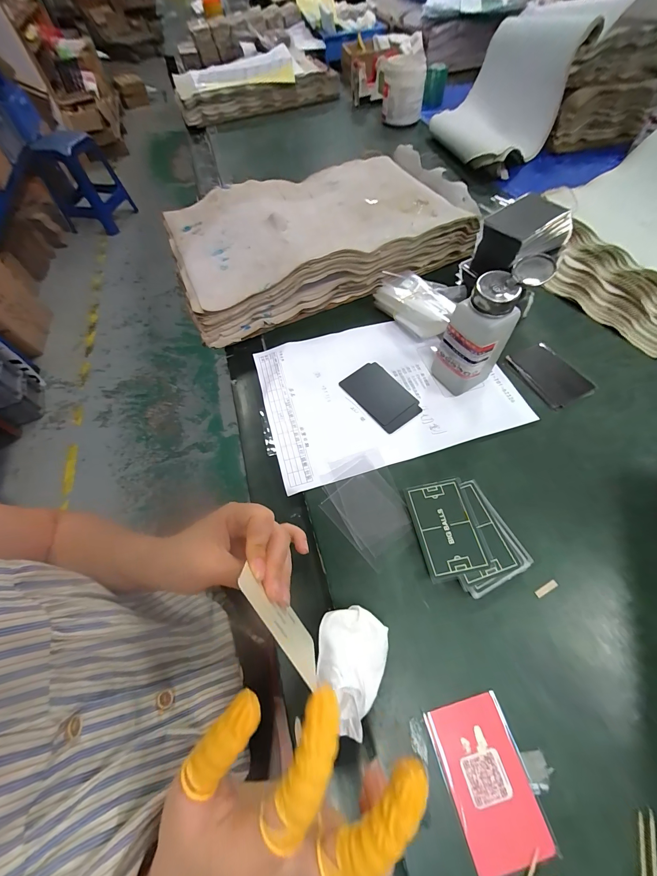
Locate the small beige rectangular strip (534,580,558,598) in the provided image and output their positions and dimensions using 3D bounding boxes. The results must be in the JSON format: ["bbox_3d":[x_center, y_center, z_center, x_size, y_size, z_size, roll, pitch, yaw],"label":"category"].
[{"bbox_3d":[0.192,0.132,0.278,0.022,0.004,0.006,-26,62,-11],"label":"small beige rectangular strip"}]

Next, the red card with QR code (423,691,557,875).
[{"bbox_3d":[0.112,0.240,0.224,0.057,0.004,0.085,-14,61,-4],"label":"red card with QR code"}]

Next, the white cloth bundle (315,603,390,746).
[{"bbox_3d":[0.019,0.179,0.246,0.051,0.034,0.081,2,61,5],"label":"white cloth bundle"}]

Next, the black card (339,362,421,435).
[{"bbox_3d":[0.065,-0.053,0.391,0.060,0.004,0.096,-34,64,-14],"label":"black card"}]

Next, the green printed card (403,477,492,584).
[{"bbox_3d":[0.110,0.083,0.297,0.055,0.004,0.087,-12,61,-1],"label":"green printed card"}]

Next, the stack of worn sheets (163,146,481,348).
[{"bbox_3d":[-0.020,-0.324,0.503,0.441,0.082,0.254,-23,62,-9],"label":"stack of worn sheets"}]

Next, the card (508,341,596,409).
[{"bbox_3d":[0.276,-0.080,0.394,0.068,0.006,0.090,-23,62,-9],"label":"card"}]

